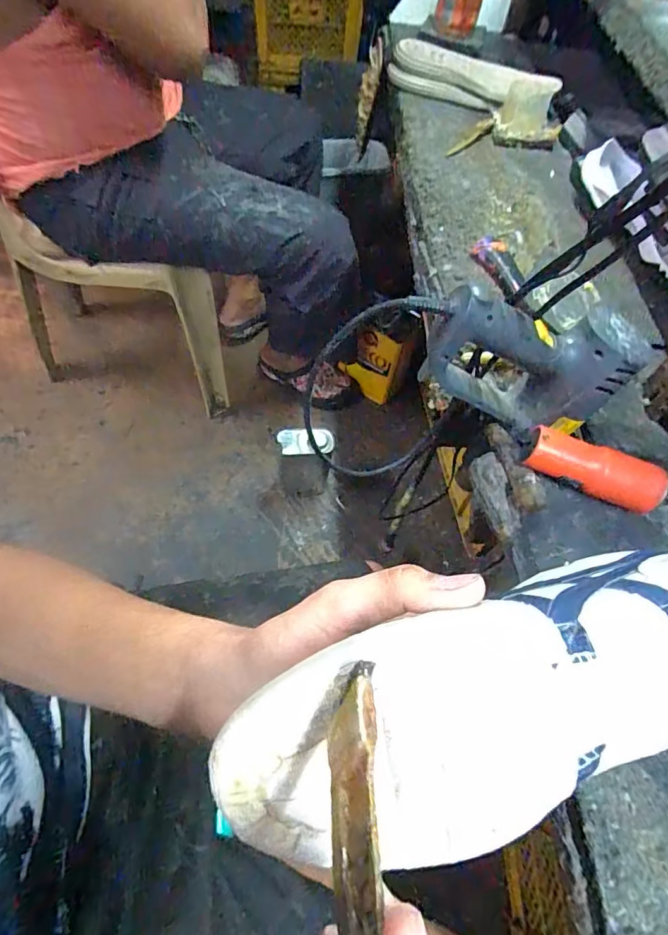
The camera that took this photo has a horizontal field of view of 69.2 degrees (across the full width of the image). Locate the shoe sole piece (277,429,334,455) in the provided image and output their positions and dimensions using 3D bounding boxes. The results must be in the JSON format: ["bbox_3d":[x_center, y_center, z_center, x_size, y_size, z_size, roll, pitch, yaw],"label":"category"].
[{"bbox_3d":[-0.056,-0.050,0.972,0.110,0.027,0.055,1,62,-5],"label":"shoe sole piece"}]

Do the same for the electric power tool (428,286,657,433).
[{"bbox_3d":[0.178,-0.093,0.445,0.187,0.136,0.067,-6,62,-8],"label":"electric power tool"}]

